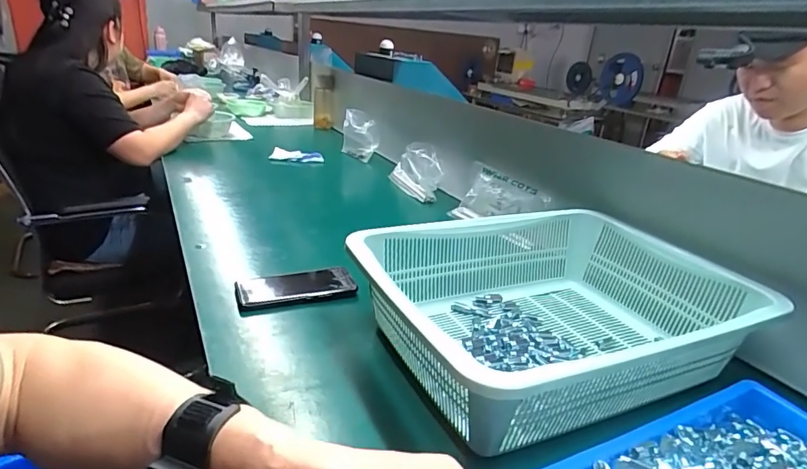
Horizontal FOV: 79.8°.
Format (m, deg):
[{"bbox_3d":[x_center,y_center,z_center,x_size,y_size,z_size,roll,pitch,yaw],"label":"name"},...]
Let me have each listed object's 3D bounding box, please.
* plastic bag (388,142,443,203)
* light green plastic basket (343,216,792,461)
[{"bbox_3d":[0.041,-0.158,1.201,0.076,0.103,0.207,-4,24,-22],"label":"plastic bag"},{"bbox_3d":[0.170,0.091,0.581,0.421,0.115,0.320,-5,24,-25],"label":"light green plastic basket"}]

